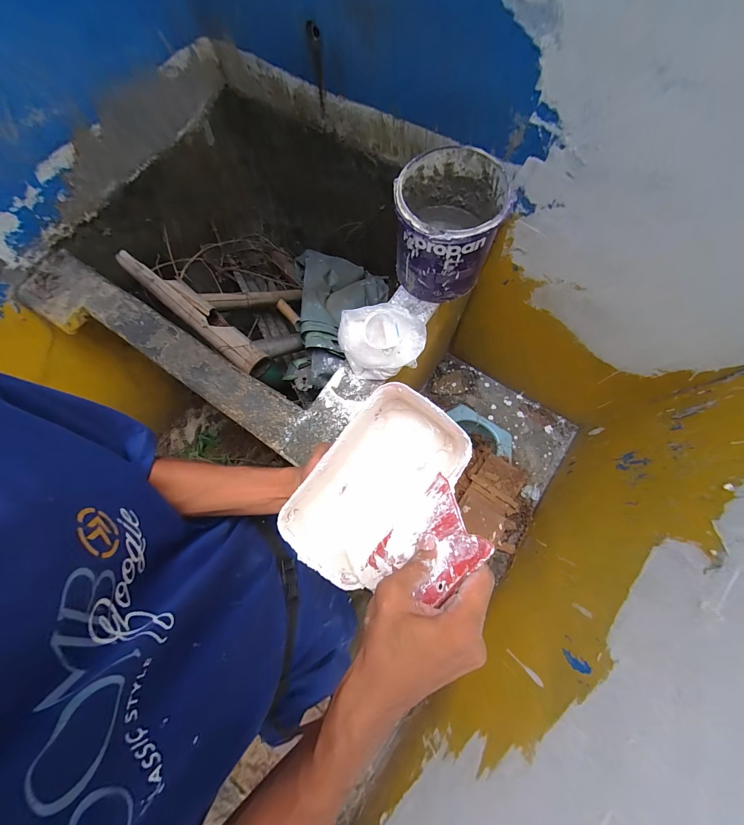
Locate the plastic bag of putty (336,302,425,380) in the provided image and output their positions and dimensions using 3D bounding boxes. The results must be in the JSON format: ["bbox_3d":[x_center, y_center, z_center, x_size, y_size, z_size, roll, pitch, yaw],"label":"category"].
[{"bbox_3d":[0.019,-0.144,0.612,0.154,0.082,0.137,-18,76,-3],"label":"plastic bag of putty"}]

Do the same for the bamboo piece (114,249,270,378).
[{"bbox_3d":[-0.458,-0.261,0.831,0.488,0.064,0.078,40,80,11],"label":"bamboo piece"}]

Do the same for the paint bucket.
[{"bbox_3d":[0.134,-0.335,0.603,0.178,0.180,0.184,0,75,1],"label":"paint bucket"}]

